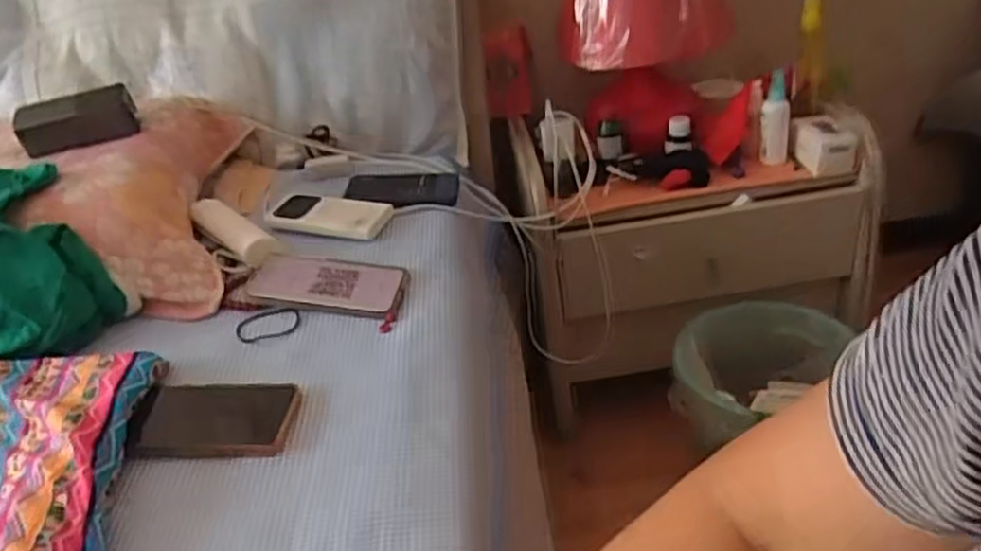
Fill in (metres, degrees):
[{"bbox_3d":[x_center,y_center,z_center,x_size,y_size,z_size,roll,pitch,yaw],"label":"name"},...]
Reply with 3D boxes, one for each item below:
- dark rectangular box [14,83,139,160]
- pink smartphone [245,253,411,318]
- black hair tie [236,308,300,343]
[{"bbox_3d":[-0.493,-0.183,0.893,0.131,0.059,0.045,-15,34,-11],"label":"dark rectangular box"},{"bbox_3d":[-0.172,0.007,0.792,0.167,0.010,0.081,8,42,7],"label":"pink smartphone"},{"bbox_3d":[-0.227,0.051,0.765,0.065,0.007,0.037,-15,46,-11],"label":"black hair tie"}]

